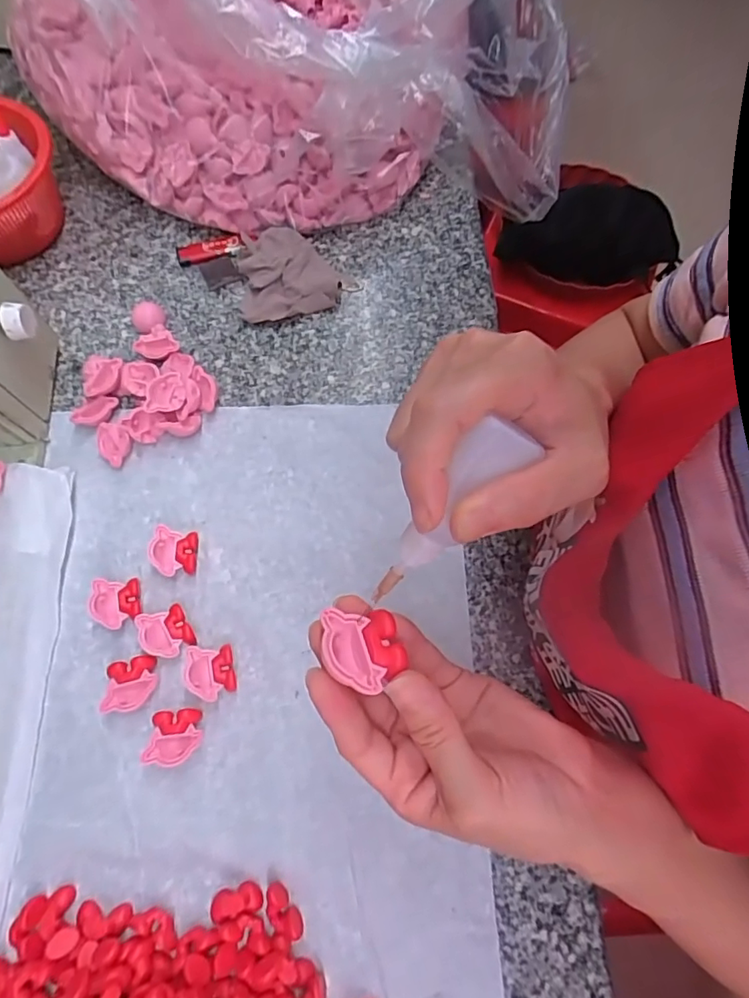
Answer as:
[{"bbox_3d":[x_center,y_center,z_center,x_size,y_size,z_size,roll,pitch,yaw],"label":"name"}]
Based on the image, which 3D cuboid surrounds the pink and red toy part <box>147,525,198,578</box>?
[{"bbox_3d":[-0.149,0.040,0.391,0.032,0.017,0.035,7,69,1],"label":"pink and red toy part"}]

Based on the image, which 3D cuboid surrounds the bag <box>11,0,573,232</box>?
[{"bbox_3d":[-0.031,-0.569,0.519,0.478,0.244,0.618,7,69,1],"label":"bag"}]

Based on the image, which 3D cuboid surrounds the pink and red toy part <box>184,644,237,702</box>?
[{"bbox_3d":[-0.113,0.121,0.364,0.032,0.017,0.036,-4,69,-3],"label":"pink and red toy part"}]

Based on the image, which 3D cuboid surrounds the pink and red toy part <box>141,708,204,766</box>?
[{"bbox_3d":[-0.132,0.157,0.347,0.032,0.015,0.034,5,69,0],"label":"pink and red toy part"}]

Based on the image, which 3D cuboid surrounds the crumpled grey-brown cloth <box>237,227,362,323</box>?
[{"bbox_3d":[-0.071,-0.206,0.480,0.103,0.026,0.088,-3,69,-3],"label":"crumpled grey-brown cloth"}]

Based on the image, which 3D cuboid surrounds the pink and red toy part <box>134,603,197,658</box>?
[{"bbox_3d":[-0.147,0.095,0.372,0.034,0.016,0.034,-19,71,-9],"label":"pink and red toy part"}]

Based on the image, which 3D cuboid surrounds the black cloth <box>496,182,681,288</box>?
[{"bbox_3d":[0.307,-0.380,0.744,0.249,0.075,0.109,-1,69,-3],"label":"black cloth"}]

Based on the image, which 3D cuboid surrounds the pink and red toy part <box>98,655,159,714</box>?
[{"bbox_3d":[-0.166,0.127,0.359,0.034,0.015,0.034,-5,70,-4],"label":"pink and red toy part"}]

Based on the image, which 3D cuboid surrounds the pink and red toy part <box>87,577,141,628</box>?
[{"bbox_3d":[-0.184,0.075,0.377,0.033,0.016,0.034,-6,70,-5],"label":"pink and red toy part"}]

